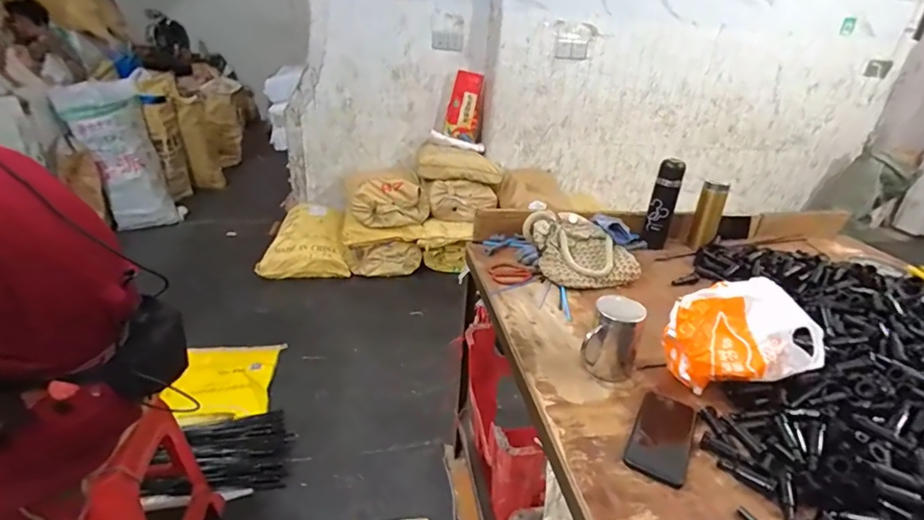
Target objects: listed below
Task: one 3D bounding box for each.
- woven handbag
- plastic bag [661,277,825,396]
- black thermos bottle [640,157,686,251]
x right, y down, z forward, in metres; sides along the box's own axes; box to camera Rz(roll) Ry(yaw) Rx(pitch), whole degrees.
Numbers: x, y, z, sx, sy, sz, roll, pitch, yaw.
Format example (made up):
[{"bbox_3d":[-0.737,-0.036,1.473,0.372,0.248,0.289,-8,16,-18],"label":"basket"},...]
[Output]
[{"bbox_3d":[0.274,-0.031,1.086,0.198,0.101,0.222,-12,31,-29],"label":"woven handbag"},{"bbox_3d":[0.419,0.135,0.711,0.185,0.152,0.134,-7,29,-21],"label":"plastic bag"},{"bbox_3d":[0.522,-0.142,1.217,0.060,0.220,0.055,17,29,23],"label":"black thermos bottle"}]

